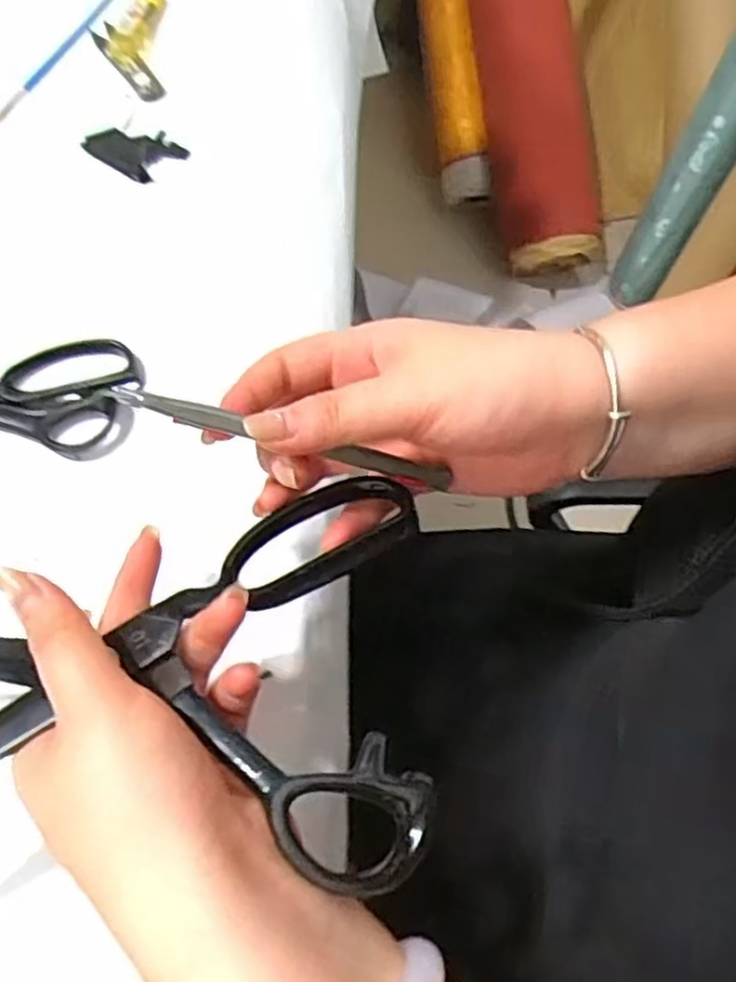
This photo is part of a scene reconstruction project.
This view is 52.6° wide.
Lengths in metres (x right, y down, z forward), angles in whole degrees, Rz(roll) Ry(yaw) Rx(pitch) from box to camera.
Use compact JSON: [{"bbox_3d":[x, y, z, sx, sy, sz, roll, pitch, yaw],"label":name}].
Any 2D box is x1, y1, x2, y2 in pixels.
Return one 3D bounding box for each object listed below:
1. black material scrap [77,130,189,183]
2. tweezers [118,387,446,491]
[{"bbox_3d":[-0.156,-0.228,0.498,0.066,0.013,0.037,30,70,16],"label":"black material scrap"},{"bbox_3d":[-0.027,-0.019,0.296,0.144,0.008,0.007,14,60,-31],"label":"tweezers"}]

